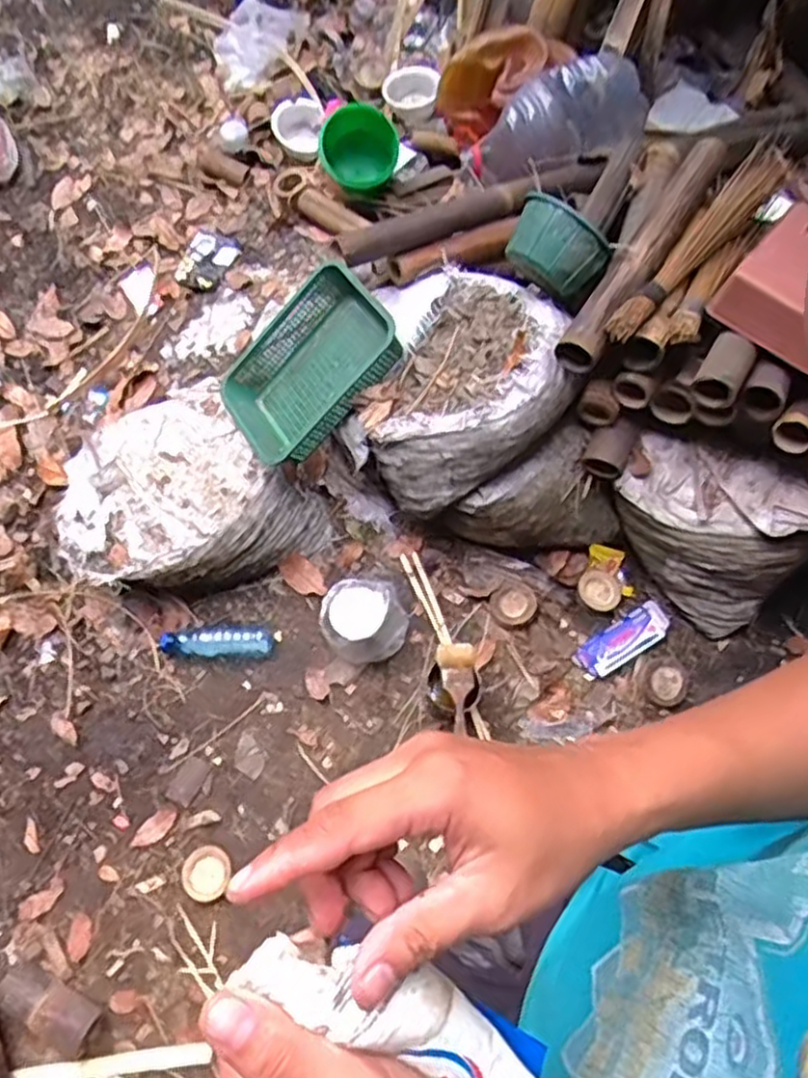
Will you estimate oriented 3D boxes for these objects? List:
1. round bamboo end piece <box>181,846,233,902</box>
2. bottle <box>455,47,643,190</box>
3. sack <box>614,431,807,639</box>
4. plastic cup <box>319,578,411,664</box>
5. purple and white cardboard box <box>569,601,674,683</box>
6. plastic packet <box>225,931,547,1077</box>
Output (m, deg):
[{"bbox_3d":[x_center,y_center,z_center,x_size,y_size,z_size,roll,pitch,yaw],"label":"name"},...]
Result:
[{"bbox_3d":[-0.351,0.591,1.346,0.093,0.030,0.087,-1,63,1],"label":"round bamboo end piece"},{"bbox_3d":[0.348,-0.888,1.643,0.367,0.177,0.199,-27,65,-11],"label":"bottle"},{"bbox_3d":[0.603,0.005,1.415,0.452,0.298,0.197,22,66,12],"label":"sack"},{"bbox_3d":[-0.082,0.162,1.472,0.149,0.136,0.144,-1,63,1],"label":"plastic cup"},{"bbox_3d":[0.441,0.204,1.524,0.203,0.023,0.075,-30,66,-13],"label":"purple and white cardboard box"},{"bbox_3d":[0.004,0.192,0.301,0.142,0.025,0.037,34,64,-21],"label":"plastic packet"}]

